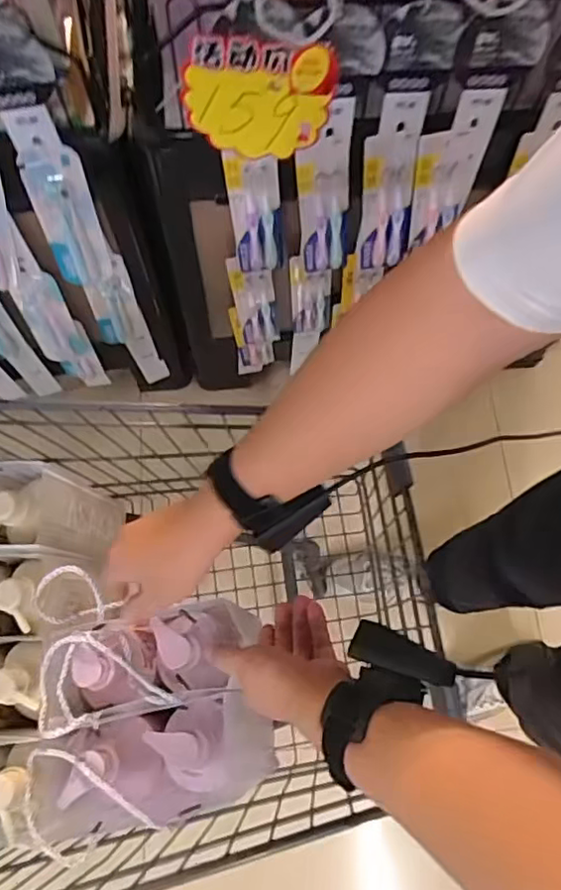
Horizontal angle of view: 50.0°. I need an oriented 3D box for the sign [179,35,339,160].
[{"bbox_3d":[-0.026,-0.382,0.666,0.160,0.123,0.016,0,58,-9],"label":"sign"}]

